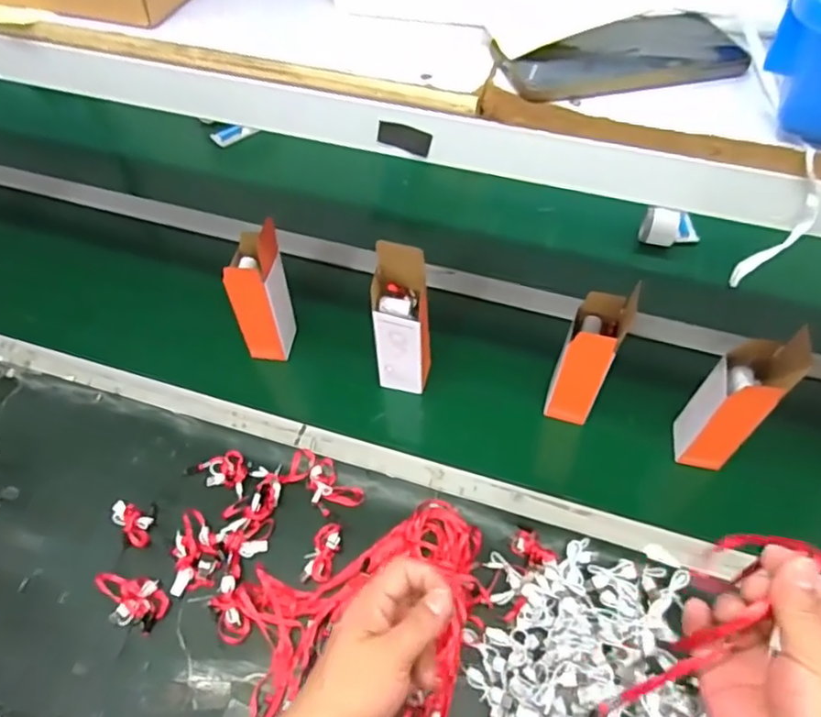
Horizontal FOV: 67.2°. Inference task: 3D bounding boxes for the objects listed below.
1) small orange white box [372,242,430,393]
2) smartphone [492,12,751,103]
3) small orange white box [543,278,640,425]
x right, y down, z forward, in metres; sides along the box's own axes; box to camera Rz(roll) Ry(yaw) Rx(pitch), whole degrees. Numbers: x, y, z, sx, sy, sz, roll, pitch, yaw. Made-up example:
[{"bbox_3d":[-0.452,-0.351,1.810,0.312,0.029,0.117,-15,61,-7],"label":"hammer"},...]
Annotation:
[{"bbox_3d":[-0.011,-0.047,0.824,0.072,0.222,0.065,7,54,6],"label":"small orange white box"},{"bbox_3d":[0.139,-0.206,0.419,0.162,0.015,0.083,-11,52,-11],"label":"smartphone"},{"bbox_3d":[0.230,0.006,0.811,0.061,0.185,0.086,21,57,16],"label":"small orange white box"}]

